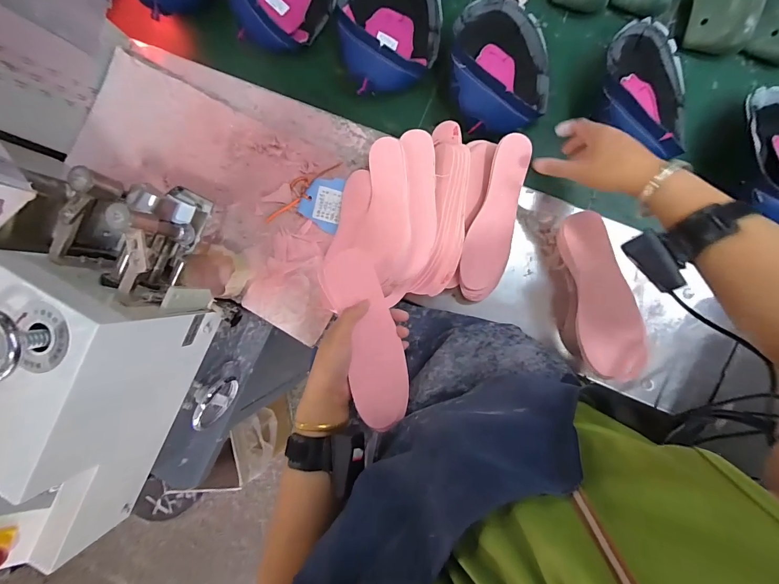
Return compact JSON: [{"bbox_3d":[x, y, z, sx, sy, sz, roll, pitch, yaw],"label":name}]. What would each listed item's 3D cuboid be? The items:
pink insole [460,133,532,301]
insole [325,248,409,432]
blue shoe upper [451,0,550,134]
[{"bbox_3d":[0.152,-0.104,0.522,0.089,0.014,0.233,-3,106,-26],"label":"pink insole"},{"bbox_3d":[-0.025,0.053,0.445,0.073,0.011,0.224,-9,78,-26],"label":"insole"},{"bbox_3d":[0.172,-0.355,0.536,0.154,0.079,0.203,-2,94,2],"label":"blue shoe upper"}]

